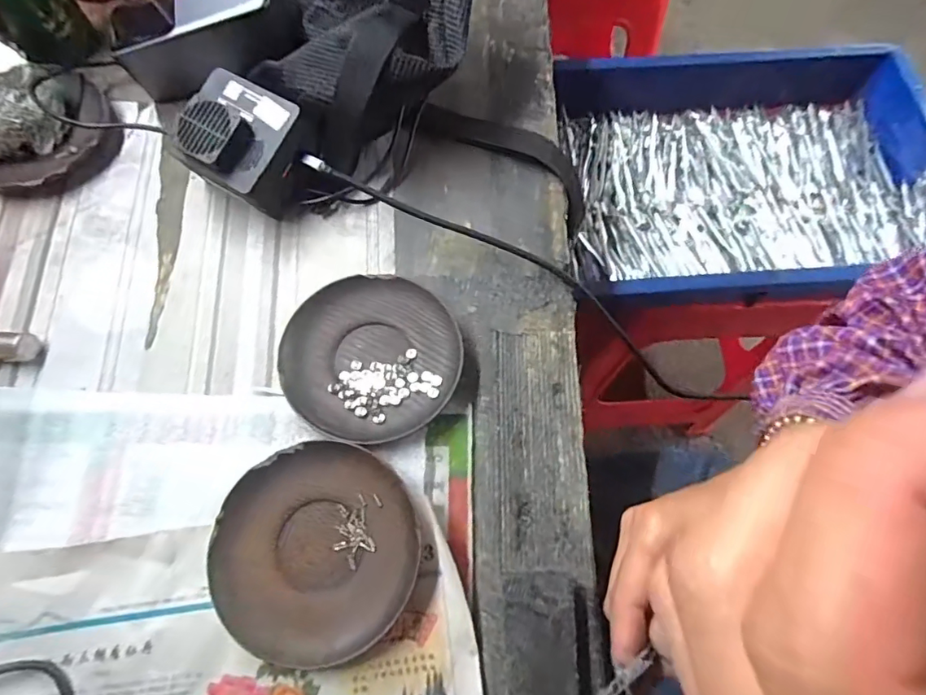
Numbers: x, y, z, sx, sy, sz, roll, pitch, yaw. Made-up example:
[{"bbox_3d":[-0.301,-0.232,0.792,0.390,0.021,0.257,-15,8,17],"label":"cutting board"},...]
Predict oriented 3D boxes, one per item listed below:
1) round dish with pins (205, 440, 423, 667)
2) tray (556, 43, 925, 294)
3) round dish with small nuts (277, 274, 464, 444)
[{"bbox_3d":[-0.085,0.116,0.294,0.116,0.014,0.112,1,70,-1],"label":"round dish with pins"},{"bbox_3d":[0.316,-0.189,0.542,0.411,0.055,0.290,-3,70,-3],"label":"tray"},{"bbox_3d":[-0.060,0.006,0.338,0.113,0.015,0.110,1,70,-1],"label":"round dish with small nuts"}]

